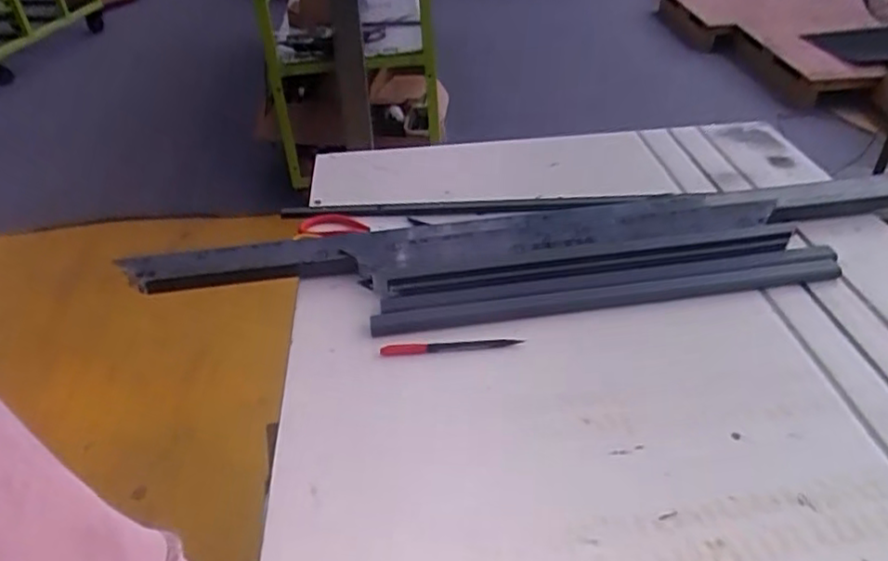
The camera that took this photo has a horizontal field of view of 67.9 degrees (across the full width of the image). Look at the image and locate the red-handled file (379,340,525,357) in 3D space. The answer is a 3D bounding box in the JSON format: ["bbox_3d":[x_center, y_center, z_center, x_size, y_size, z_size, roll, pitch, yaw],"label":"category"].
[{"bbox_3d":[0.008,0.073,0.734,0.154,0.007,0.016,-4,37,-2],"label":"red-handled file"}]

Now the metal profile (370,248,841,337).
[{"bbox_3d":[0.198,0.013,0.791,0.558,0.021,0.054,-6,37,-5],"label":"metal profile"}]

